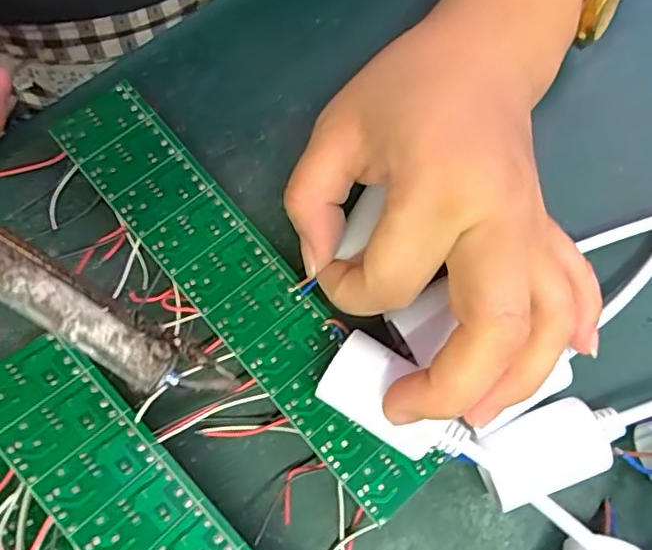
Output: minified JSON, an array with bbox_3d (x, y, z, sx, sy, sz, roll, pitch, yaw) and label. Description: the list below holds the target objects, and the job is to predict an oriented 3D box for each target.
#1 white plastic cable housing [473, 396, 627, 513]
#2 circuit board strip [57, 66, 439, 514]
[{"bbox_3d":[0.082,0.063,0.209,0.051,0.032,0.027,-17,80,-3],"label":"white plastic cable housing"},{"bbox_3d":[-0.035,0.006,0.227,0.037,0.016,0.201,-39,82,-7],"label":"circuit board strip"}]

